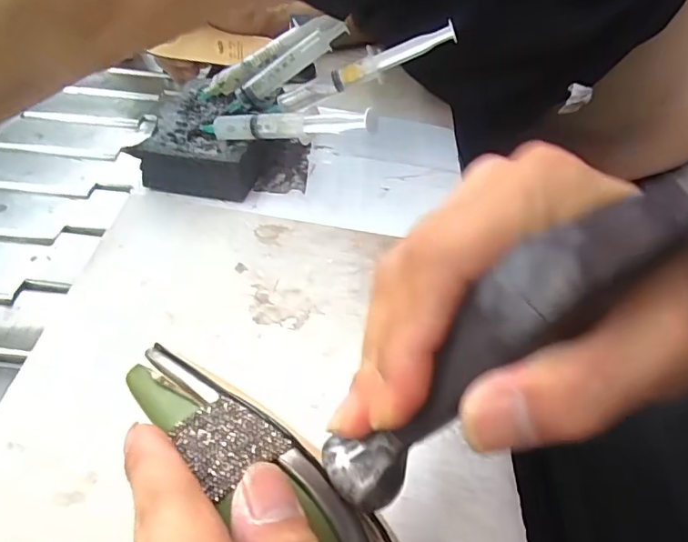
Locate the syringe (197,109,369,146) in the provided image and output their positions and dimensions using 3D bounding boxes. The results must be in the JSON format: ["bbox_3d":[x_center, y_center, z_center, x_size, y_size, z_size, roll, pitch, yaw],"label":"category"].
[{"bbox_3d":[-0.043,-0.100,0.360,0.145,0.017,0.019,6,40,30],"label":"syringe"}]

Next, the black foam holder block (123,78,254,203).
[{"bbox_3d":[-0.101,-0.105,0.416,0.084,0.037,0.118,10,44,5],"label":"black foam holder block"}]

